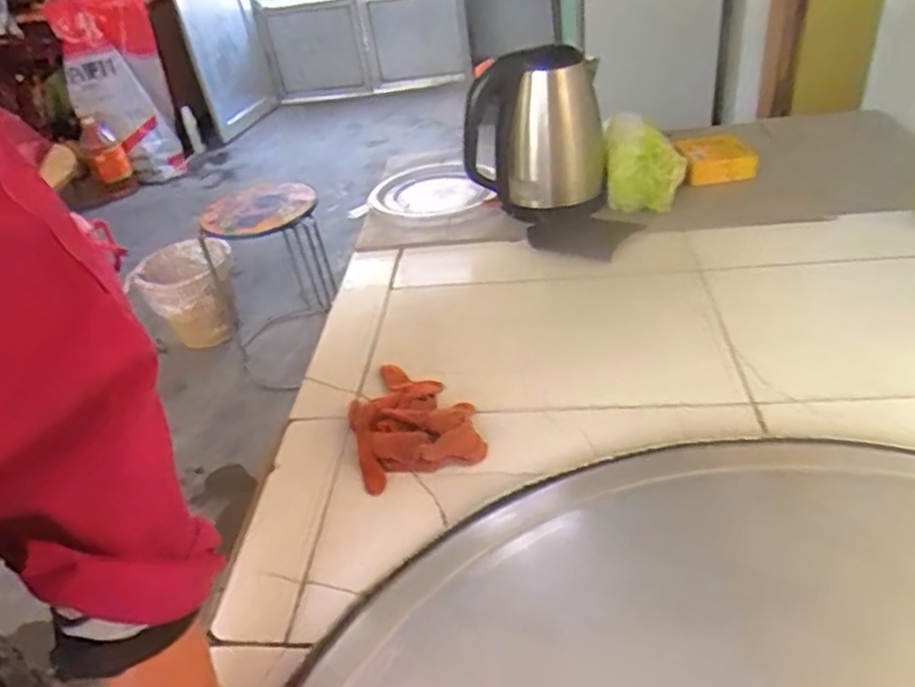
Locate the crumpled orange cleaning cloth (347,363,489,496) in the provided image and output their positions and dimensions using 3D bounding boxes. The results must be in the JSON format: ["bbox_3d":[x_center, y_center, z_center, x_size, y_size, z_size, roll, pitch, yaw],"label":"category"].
[{"bbox_3d":[-0.050,0.064,0.675,0.116,0.037,0.169,-16,37,-9],"label":"crumpled orange cleaning cloth"}]

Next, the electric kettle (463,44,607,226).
[{"bbox_3d":[0.106,-0.289,0.943,0.188,0.188,0.145,-2,37,9],"label":"electric kettle"}]

